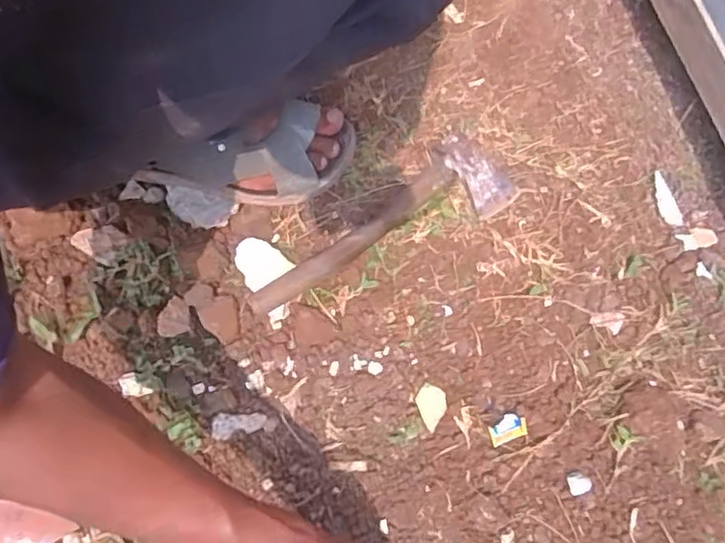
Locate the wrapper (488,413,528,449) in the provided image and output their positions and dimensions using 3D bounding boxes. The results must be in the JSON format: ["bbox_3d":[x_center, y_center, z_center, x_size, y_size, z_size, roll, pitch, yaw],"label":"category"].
[{"bbox_3d":[0.140,0.152,0.603,0.037,0.004,0.025,-21,76,-4],"label":"wrapper"}]

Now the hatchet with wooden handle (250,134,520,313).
[{"bbox_3d":[0.017,-0.044,0.627,0.289,0.033,0.085,-31,76,-7],"label":"hatchet with wooden handle"}]

